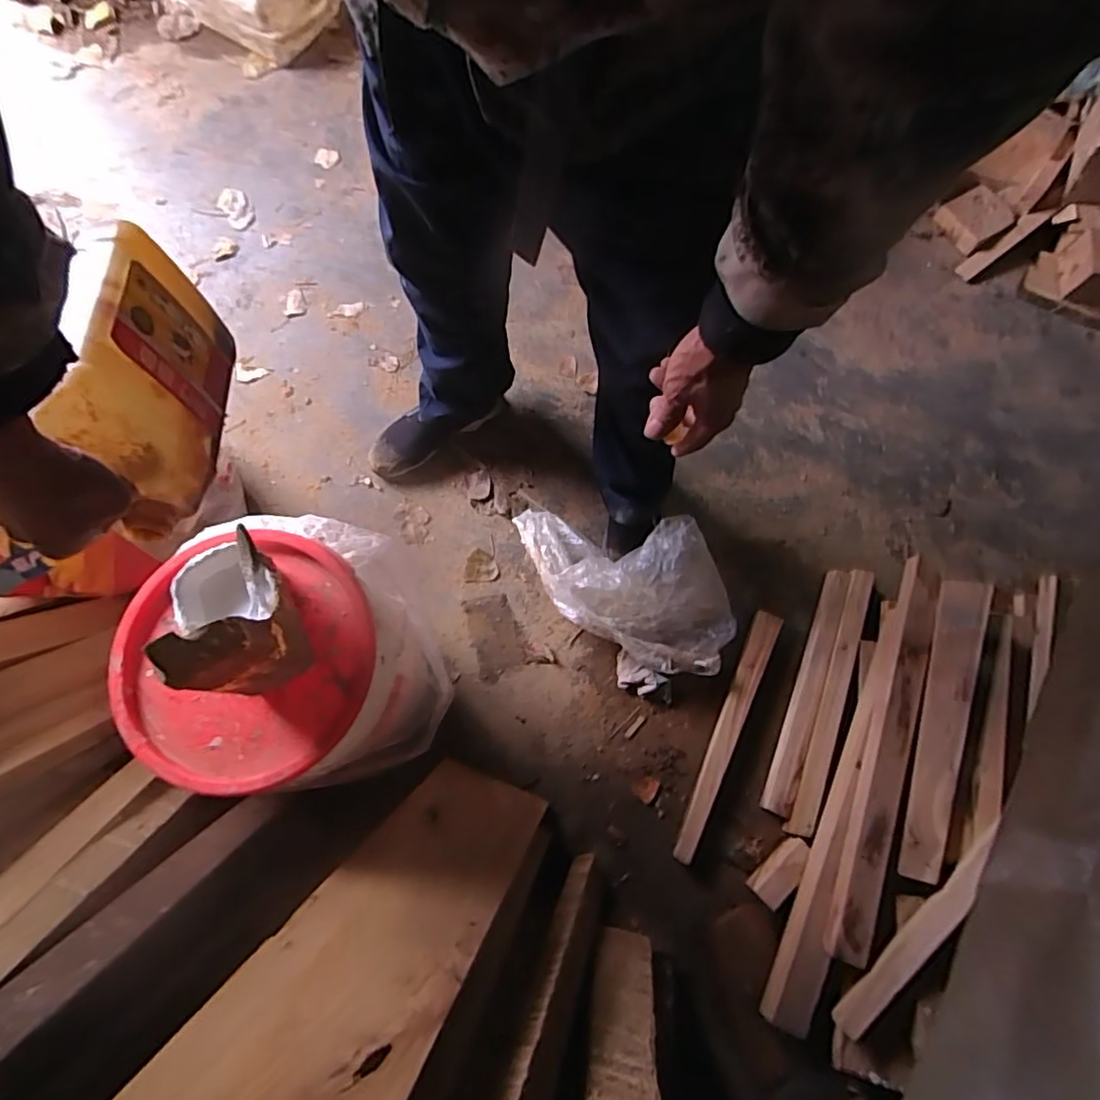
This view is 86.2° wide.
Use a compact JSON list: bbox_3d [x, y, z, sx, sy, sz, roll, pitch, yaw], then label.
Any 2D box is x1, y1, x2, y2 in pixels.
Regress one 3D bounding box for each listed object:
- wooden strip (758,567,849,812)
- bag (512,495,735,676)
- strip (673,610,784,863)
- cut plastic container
[{"bbox_3d":[0.452,0.234,1.026,0.048,0.014,0.437,15,72,28],"label":"wooden strip"},{"bbox_3d":[0.123,0.055,1.006,0.383,0.136,0.255,9,75,3],"label":"bag"},{"bbox_3d":[0.301,0.304,0.996,0.043,0.028,0.428,24,76,6],"label":"strip"},{"bbox_3d":[-0.345,0.048,0.646,0.105,0.069,0.111,-13,75,-4],"label":"cut plastic container"}]

